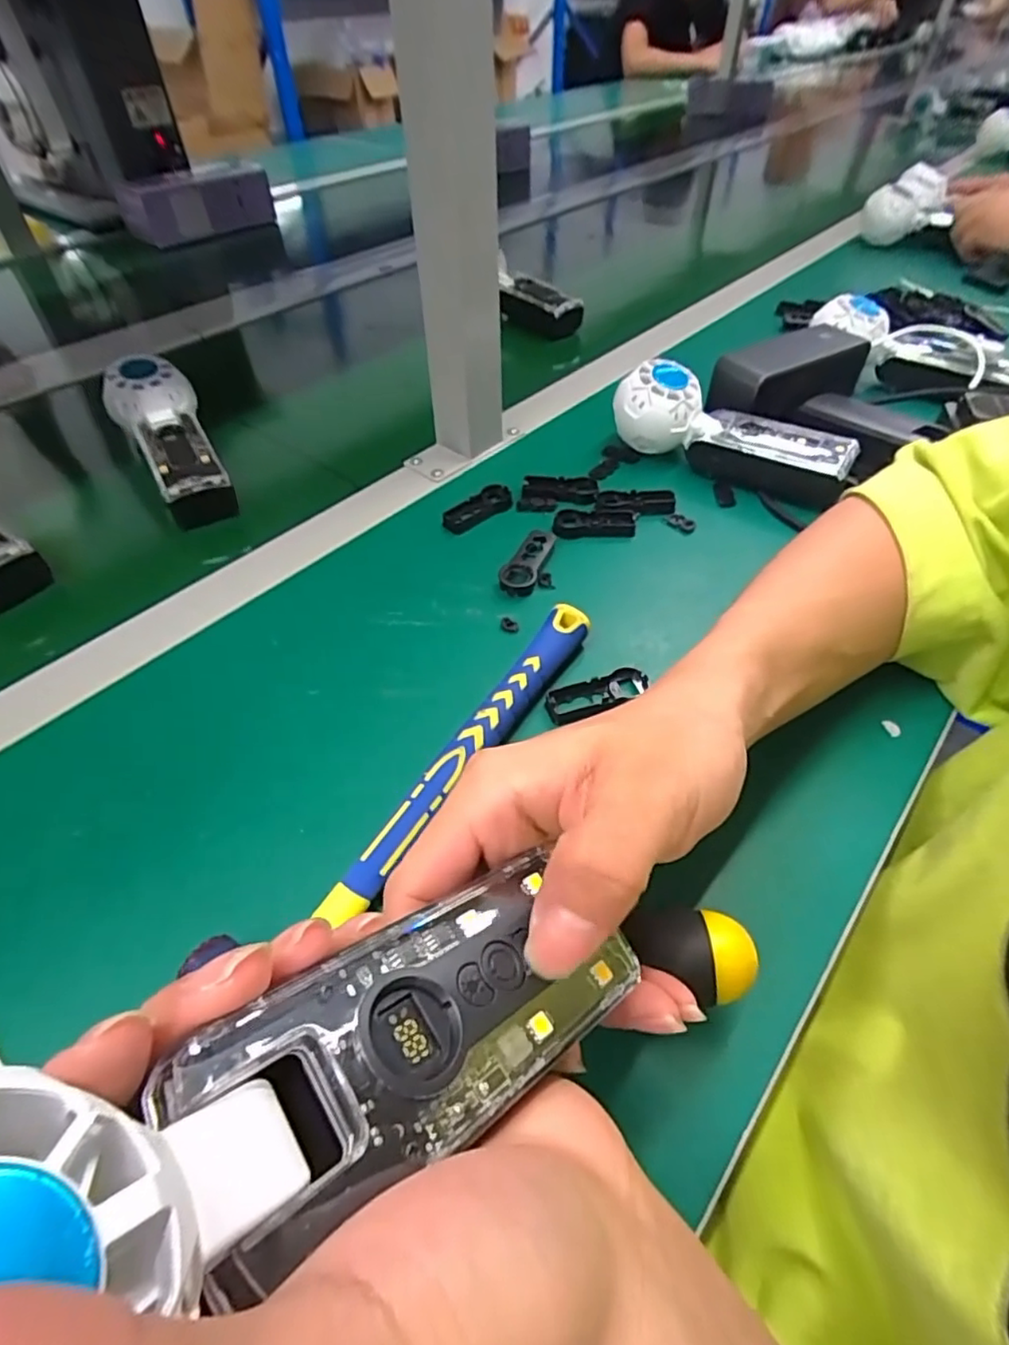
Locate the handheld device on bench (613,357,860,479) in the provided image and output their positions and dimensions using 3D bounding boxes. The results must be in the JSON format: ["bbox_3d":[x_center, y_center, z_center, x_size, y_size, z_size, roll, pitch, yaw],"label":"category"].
[{"bbox_3d":[0.161,-0.173,0.449,0.169,0.061,0.051,20,53,15],"label":"handheld device on bench"}]

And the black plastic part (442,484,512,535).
[{"bbox_3d":[-0.017,-0.113,0.431,0.023,0.008,0.055,35,58,25],"label":"black plastic part"}]

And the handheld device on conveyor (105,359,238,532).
[{"bbox_3d":[-0.241,-0.168,0.451,0.057,0.039,0.146,-25,68,-20],"label":"handheld device on conveyor"}]

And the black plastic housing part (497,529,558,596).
[{"bbox_3d":[0.015,-0.069,0.387,0.022,0.012,0.052,18,53,14],"label":"black plastic housing part"}]

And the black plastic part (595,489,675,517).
[{"bbox_3d":[0.091,-0.119,0.434,0.054,0.007,0.024,-3,51,-3],"label":"black plastic part"}]

